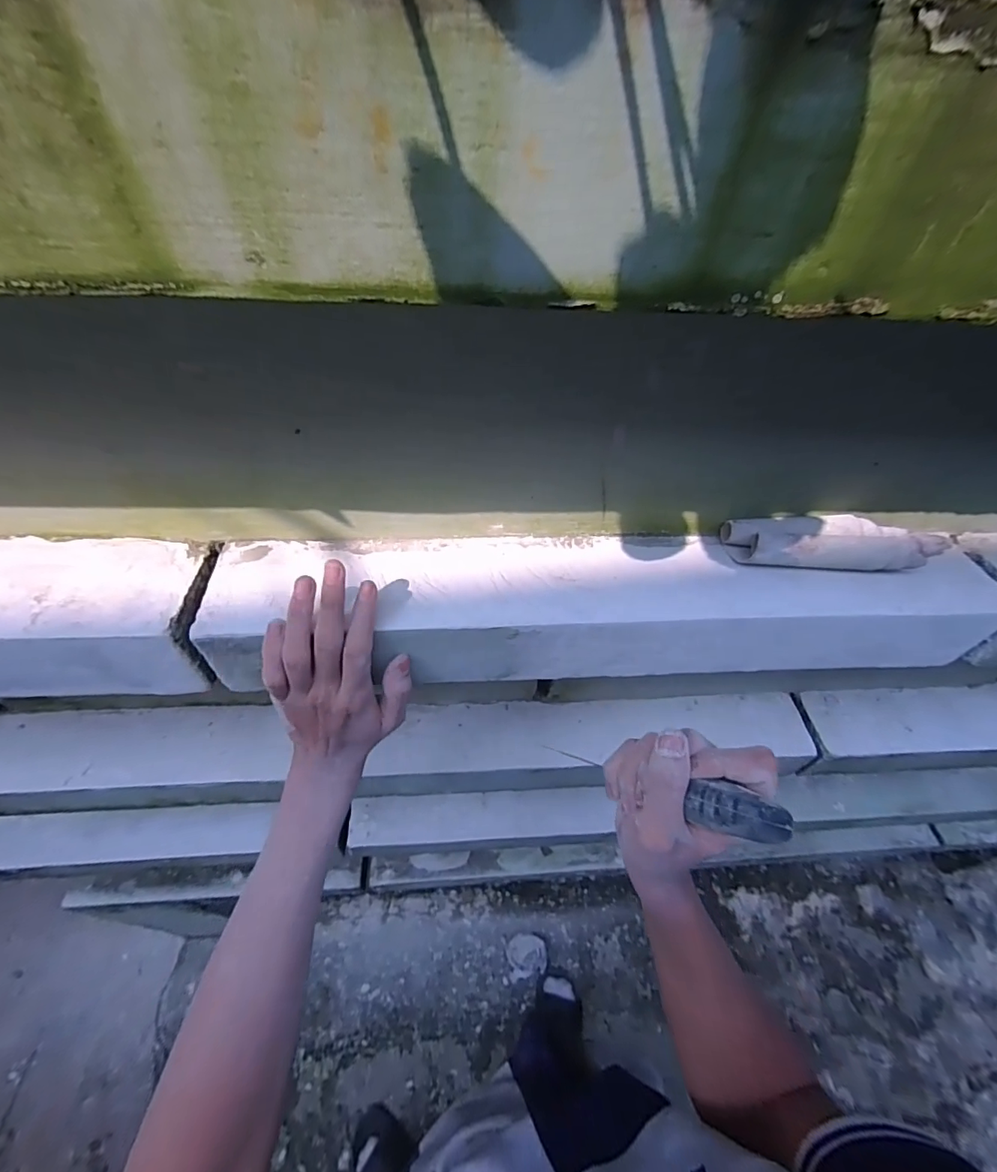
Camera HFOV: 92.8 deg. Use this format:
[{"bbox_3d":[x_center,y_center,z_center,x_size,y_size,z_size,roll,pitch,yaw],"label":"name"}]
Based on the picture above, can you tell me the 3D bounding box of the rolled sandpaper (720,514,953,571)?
[{"bbox_3d":[0.274,-0.031,0.374,0.182,0.034,0.042,3,48,-2],"label":"rolled sandpaper"}]

